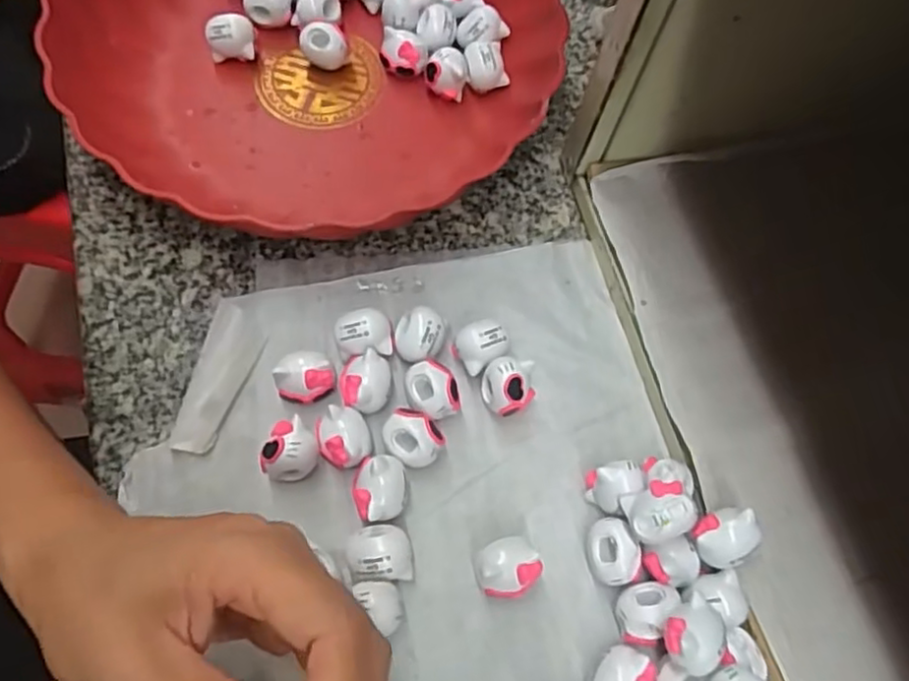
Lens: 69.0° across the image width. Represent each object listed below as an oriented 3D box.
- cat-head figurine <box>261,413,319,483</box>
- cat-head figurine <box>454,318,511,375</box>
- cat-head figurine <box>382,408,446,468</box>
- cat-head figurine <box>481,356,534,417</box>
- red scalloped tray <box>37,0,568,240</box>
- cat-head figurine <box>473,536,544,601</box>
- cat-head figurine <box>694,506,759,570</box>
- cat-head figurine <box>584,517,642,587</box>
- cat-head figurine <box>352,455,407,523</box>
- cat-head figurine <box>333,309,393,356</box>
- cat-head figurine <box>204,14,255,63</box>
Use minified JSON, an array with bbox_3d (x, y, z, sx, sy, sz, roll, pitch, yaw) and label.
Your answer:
[{"bbox_3d":[-0.067,0.047,0.271,0.022,0.026,0.020,1,68,-3],"label":"cat-head figurine"},{"bbox_3d":[0.012,0.003,0.294,0.024,0.018,0.018,-30,72,-14],"label":"cat-head figurine"},{"bbox_3d":[-0.018,0.042,0.278,0.024,0.018,0.020,32,69,9],"label":"cat-head figurine"},{"bbox_3d":[0.023,0.021,0.288,0.023,0.025,0.022,1,68,-3],"label":"cat-head figurine"},{"bbox_3d":[-0.070,-0.163,0.347,0.240,0.048,0.215,8,67,0],"label":"red scalloped tray"},{"bbox_3d":[0.020,0.090,0.261,0.025,0.022,0.022,-24,71,-12],"label":"cat-head figurine"},{"bbox_3d":[0.104,0.076,0.254,0.022,0.016,0.020,-10,69,-7],"label":"cat-head figurine"},{"bbox_3d":[0.063,0.086,0.268,0.020,0.019,0.025,-16,70,-10],"label":"cat-head figurine"},{"bbox_3d":[-0.030,0.060,0.269,0.021,0.020,0.025,-4,68,-5],"label":"cat-head figurine"},{"bbox_3d":[-0.040,-0.001,0.293,0.024,0.021,0.018,-9,69,-7],"label":"cat-head figurine"},{"bbox_3d":[-0.117,-0.158,0.350,0.024,0.022,0.016,-15,69,-9],"label":"cat-head figurine"}]

